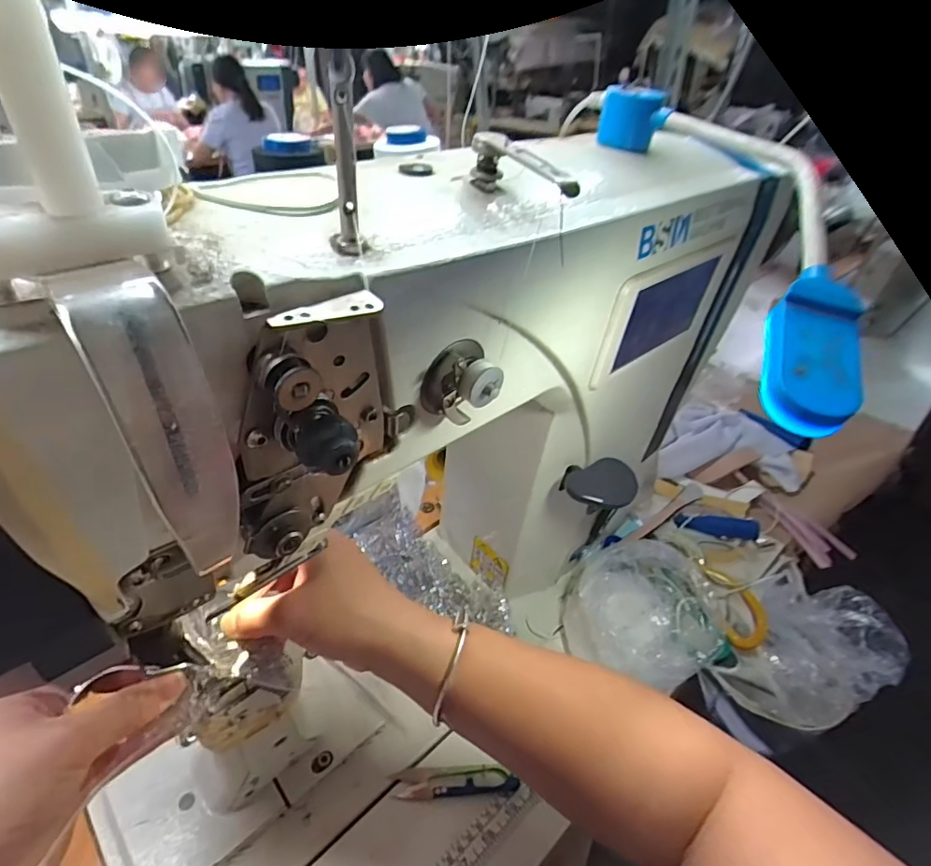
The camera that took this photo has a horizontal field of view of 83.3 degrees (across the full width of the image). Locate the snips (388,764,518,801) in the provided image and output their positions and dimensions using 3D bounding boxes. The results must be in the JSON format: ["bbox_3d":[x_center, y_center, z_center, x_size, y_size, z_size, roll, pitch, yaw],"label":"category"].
[{"bbox_3d":[-0.009,0.282,0.424,0.099,0.008,0.021,-1,36,-4],"label":"snips"}]

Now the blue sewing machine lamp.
[{"bbox_3d":[0.130,-0.109,0.254,0.065,0.057,0.266,0,41,-5],"label":"blue sewing machine lamp"}]

